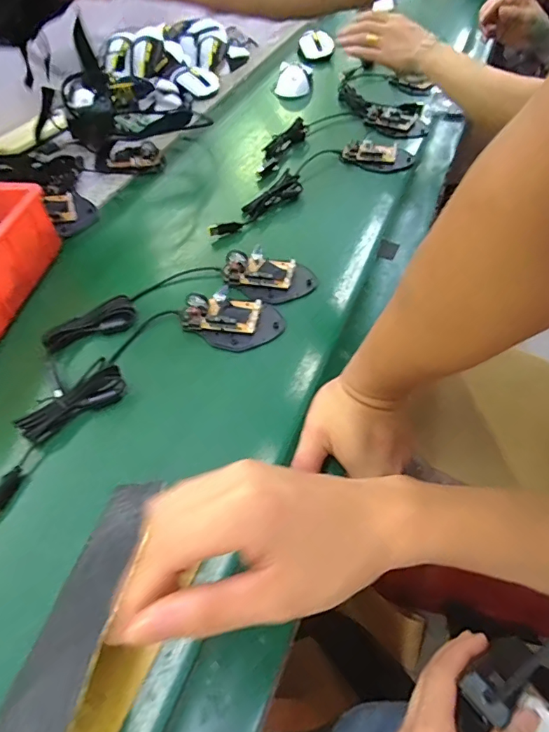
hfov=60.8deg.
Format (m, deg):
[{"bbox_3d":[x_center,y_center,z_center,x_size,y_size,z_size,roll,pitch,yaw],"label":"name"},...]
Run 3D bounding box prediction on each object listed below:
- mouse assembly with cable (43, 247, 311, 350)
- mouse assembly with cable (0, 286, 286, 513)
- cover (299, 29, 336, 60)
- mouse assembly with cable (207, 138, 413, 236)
[{"bbox_3d":[-0.104,-0.089,0.529,0.292,0.026,0.090,-15,52,-9],"label":"mouse assembly with cable"},{"bbox_3d":[-0.139,0.003,0.455,0.318,0.028,0.104,-34,57,-23],"label":"mouse assembly with cable"},{"bbox_3d":[0.090,-0.691,1.011,0.065,0.041,0.100,-5,49,-1],"label":"cover"},{"bbox_3d":[0.041,-0.279,0.681,0.342,0.019,0.114,-26,53,-18],"label":"mouse assembly with cable"}]

